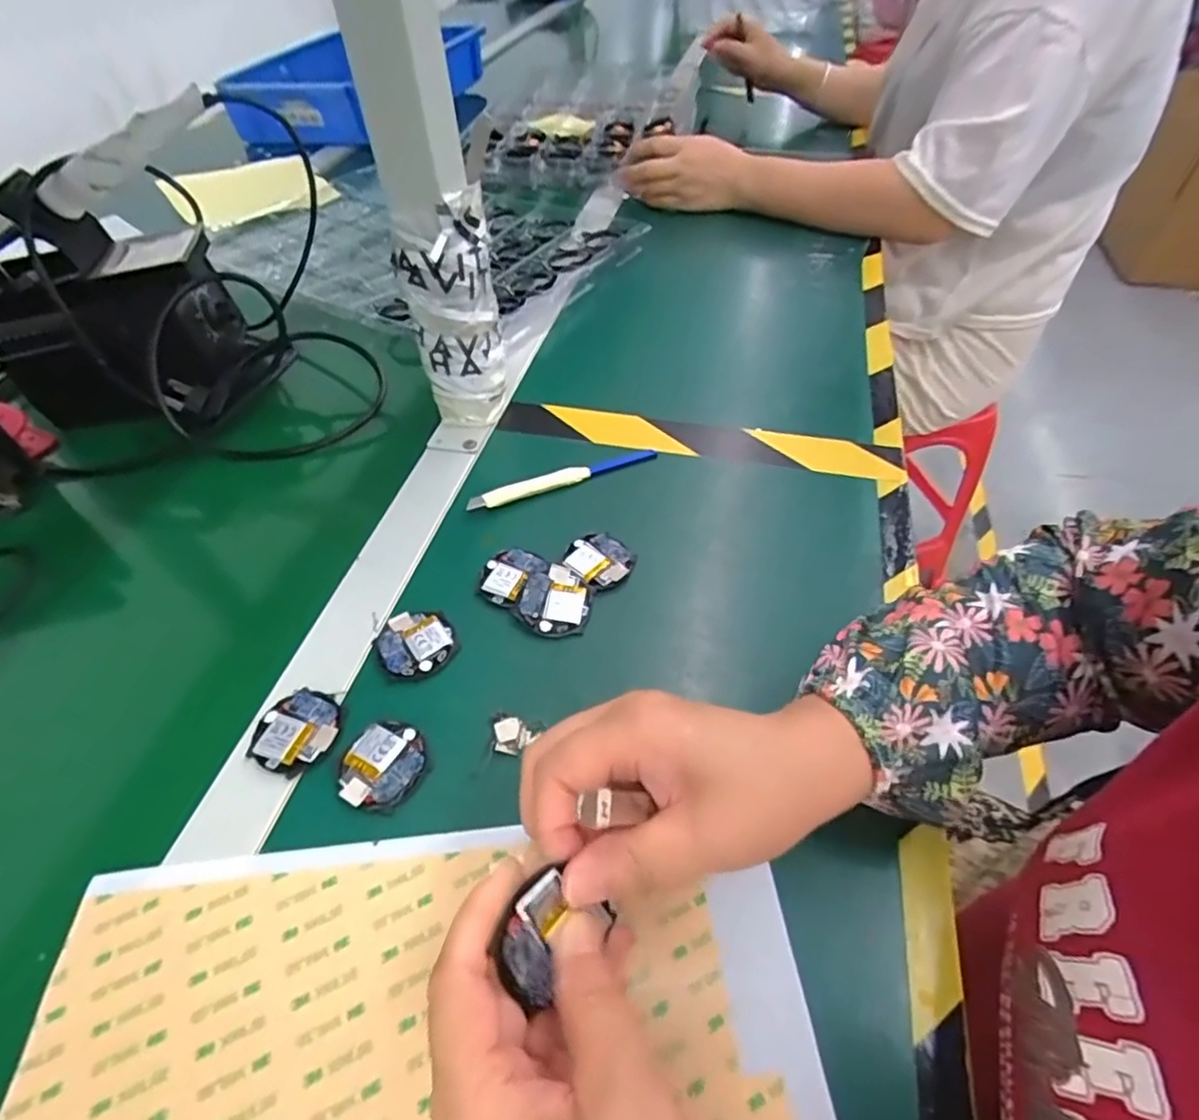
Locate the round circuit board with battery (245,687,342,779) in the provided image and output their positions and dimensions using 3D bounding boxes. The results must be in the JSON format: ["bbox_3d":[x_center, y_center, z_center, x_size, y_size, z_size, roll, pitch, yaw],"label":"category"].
[{"bbox_3d":[-0.153,0.087,0.322,0.042,0.005,0.043,-1,50,1],"label":"round circuit board with battery"}]

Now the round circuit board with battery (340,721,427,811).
[{"bbox_3d":[-0.105,0.100,0.310,0.040,0.005,0.041,-1,50,1],"label":"round circuit board with battery"}]

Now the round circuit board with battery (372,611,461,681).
[{"bbox_3d":[-0.103,0.046,0.355,0.042,0.004,0.044,-1,50,1],"label":"round circuit board with battery"}]

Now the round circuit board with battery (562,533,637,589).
[{"bbox_3d":[-0.001,-0.001,0.394,0.042,0.007,0.039,-1,50,1],"label":"round circuit board with battery"}]

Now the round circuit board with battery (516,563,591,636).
[{"bbox_3d":[-0.025,0.024,0.370,0.040,0.004,0.042,2,63,-4],"label":"round circuit board with battery"}]

